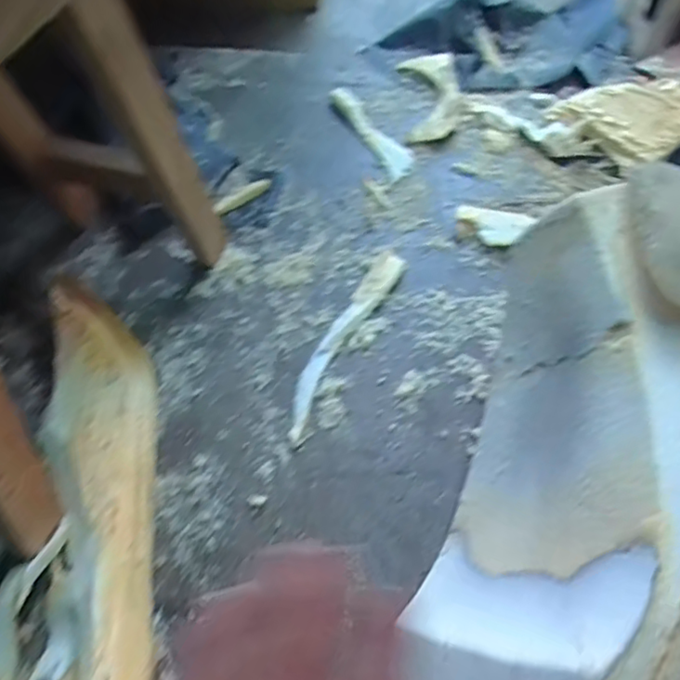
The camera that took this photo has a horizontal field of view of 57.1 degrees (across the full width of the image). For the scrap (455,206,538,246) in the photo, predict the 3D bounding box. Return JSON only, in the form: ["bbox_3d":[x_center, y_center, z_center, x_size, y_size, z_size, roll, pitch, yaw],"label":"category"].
[{"bbox_3d":[0.211,-0.161,0.866,0.103,0.022,0.067,19,59,14],"label":"scrap"}]

